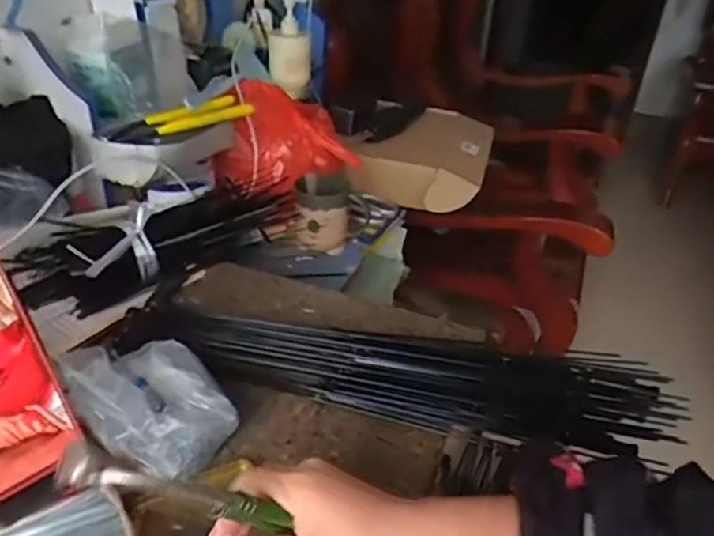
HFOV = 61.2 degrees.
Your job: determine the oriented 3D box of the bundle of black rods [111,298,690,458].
[{"bbox_3d":[0.038,0.090,0.596,0.533,0.038,0.119,10,32,9],"label":"bundle of black rods"}]

